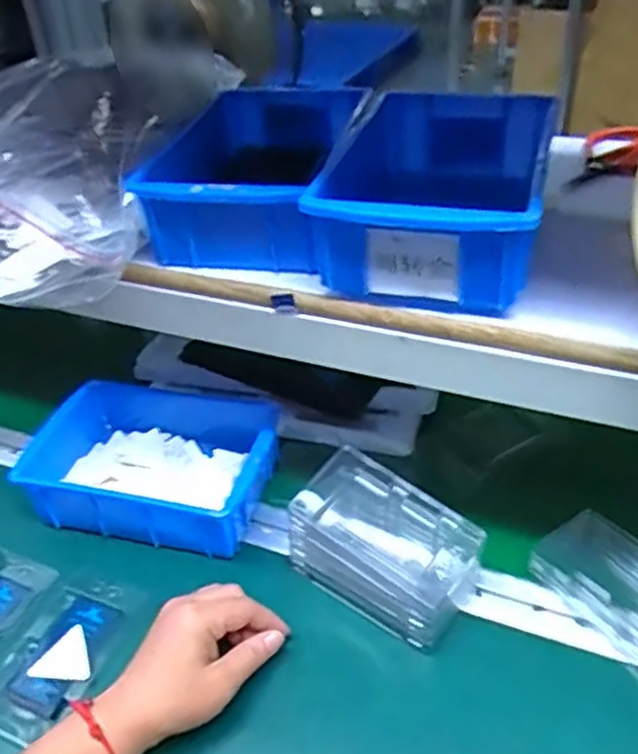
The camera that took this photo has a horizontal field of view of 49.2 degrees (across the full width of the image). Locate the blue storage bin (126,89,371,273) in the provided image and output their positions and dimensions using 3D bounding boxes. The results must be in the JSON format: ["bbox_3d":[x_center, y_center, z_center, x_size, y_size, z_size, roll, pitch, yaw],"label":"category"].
[{"bbox_3d":[-0.039,-0.150,0.516,0.123,0.063,0.195,6,40,14],"label":"blue storage bin"}]

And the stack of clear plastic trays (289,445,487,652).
[{"bbox_3d":[0.048,0.129,0.528,0.135,0.072,0.081,23,47,31],"label":"stack of clear plastic trays"}]

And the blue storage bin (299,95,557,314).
[{"bbox_3d":[0.075,-0.123,0.463,0.132,0.069,0.184,8,41,16],"label":"blue storage bin"}]

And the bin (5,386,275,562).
[{"bbox_3d":[-0.139,0.073,0.625,0.203,0.066,0.149,8,41,16],"label":"bin"}]

